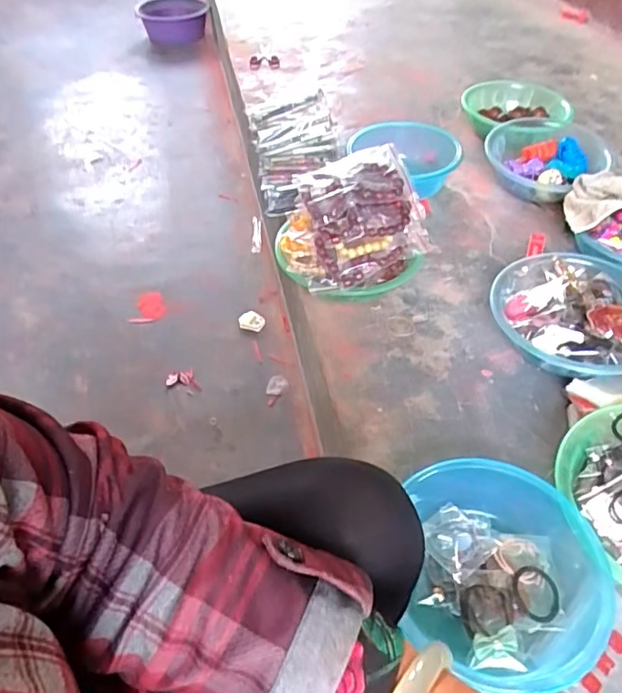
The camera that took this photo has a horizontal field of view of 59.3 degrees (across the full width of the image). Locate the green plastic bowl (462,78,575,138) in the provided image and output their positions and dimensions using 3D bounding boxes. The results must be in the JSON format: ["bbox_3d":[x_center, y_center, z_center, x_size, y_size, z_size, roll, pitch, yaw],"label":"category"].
[{"bbox_3d":[0.461,-0.515,1.207,0.210,0.061,0.215,0,49,0],"label":"green plastic bowl"}]

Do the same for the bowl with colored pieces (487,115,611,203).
[{"bbox_3d":[0.454,-0.373,1.070,0.199,0.072,0.200,0,49,0],"label":"bowl with colored pieces"}]

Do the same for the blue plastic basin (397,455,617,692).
[{"bbox_3d":[0.198,0.232,0.571,0.197,0.080,0.203,8,49,7],"label":"blue plastic basin"}]

